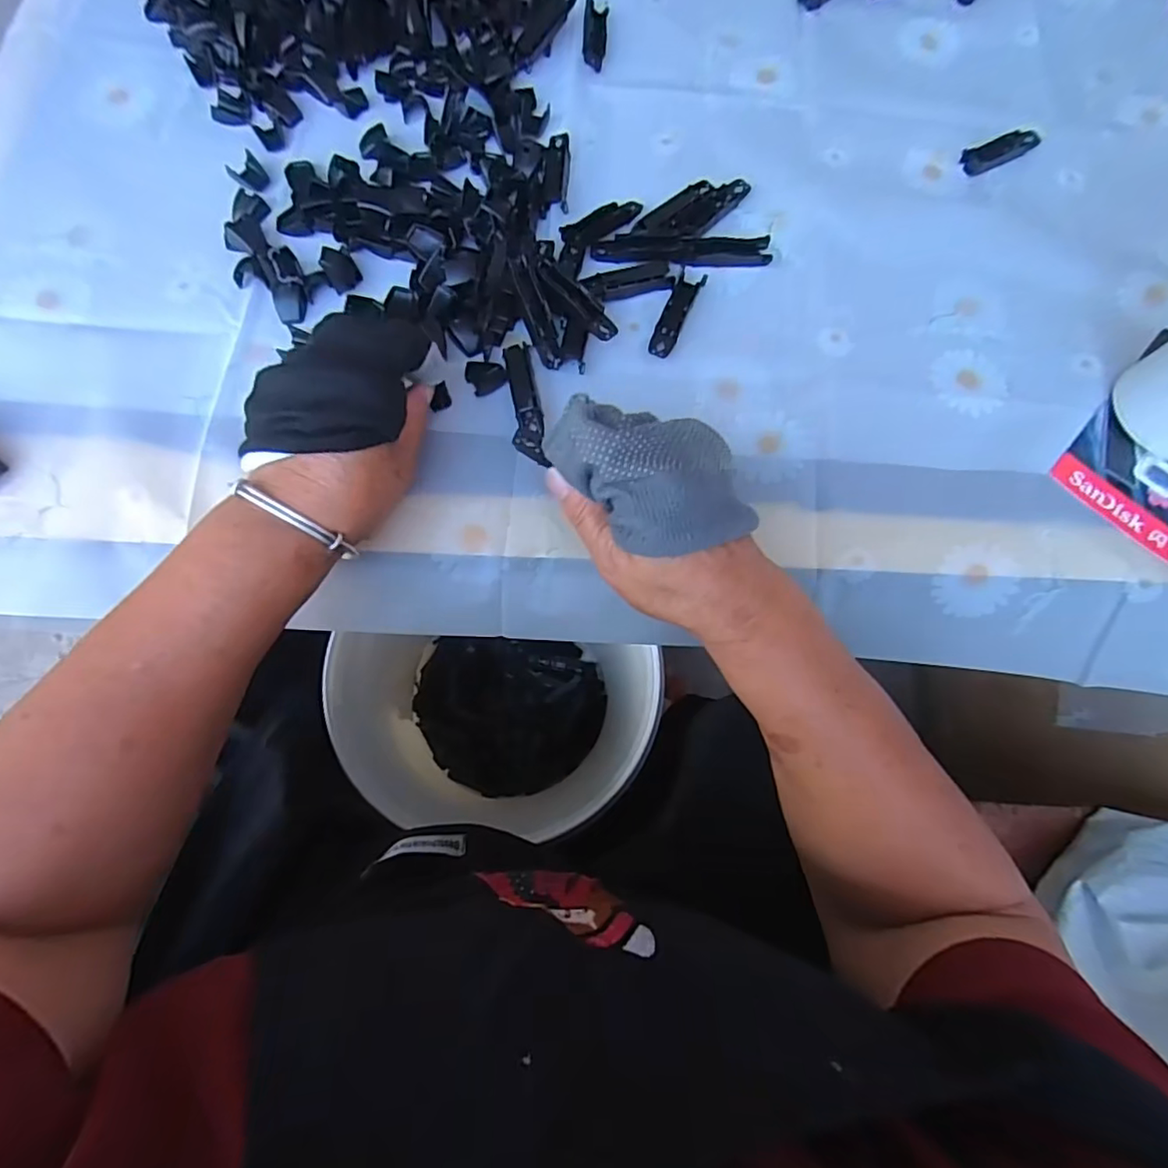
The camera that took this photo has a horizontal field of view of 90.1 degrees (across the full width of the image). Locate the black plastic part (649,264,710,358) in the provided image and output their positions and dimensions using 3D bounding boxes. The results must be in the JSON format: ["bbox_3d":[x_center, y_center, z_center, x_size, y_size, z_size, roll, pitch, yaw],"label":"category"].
[{"bbox_3d":[0.059,-0.172,0.370,0.018,0.008,0.063,22,76,4],"label":"black plastic part"}]

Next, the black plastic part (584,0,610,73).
[{"bbox_3d":[0.009,-0.407,0.430,0.019,0.004,0.063,10,77,-20],"label":"black plastic part"}]

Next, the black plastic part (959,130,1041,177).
[{"bbox_3d":[0.296,-0.307,0.412,0.065,0.005,0.019,-24,77,-8],"label":"black plastic part"}]

